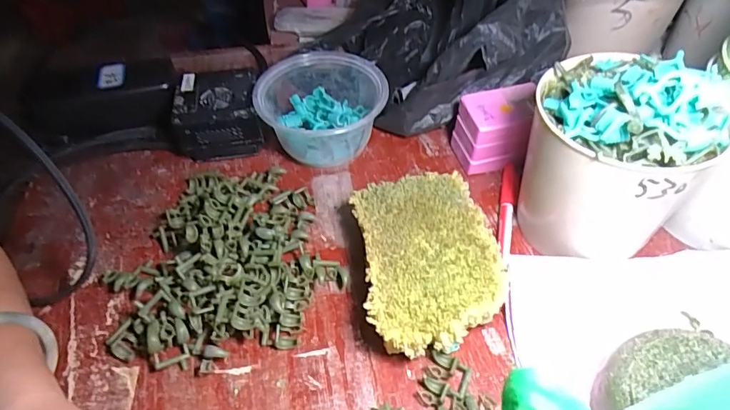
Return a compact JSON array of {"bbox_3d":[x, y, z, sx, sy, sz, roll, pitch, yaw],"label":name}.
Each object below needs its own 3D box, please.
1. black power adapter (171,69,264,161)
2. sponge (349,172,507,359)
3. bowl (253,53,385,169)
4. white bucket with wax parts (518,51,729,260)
[{"bbox_3d":[-0.139,-0.087,0.447,0.080,0.051,0.077,-5,50,-2],"label":"black power adapter"},{"bbox_3d":[0.042,0.038,0.340,0.098,0.043,0.138,-8,50,-4],"label":"sponge"},{"bbox_3d":[-0.037,-0.083,0.431,0.110,0.067,0.111,-1,50,1],"label":"bowl"},{"bbox_3d":[0.161,-0.030,0.322,0.108,0.141,0.110,-1,50,1],"label":"white bucket with wax parts"}]

